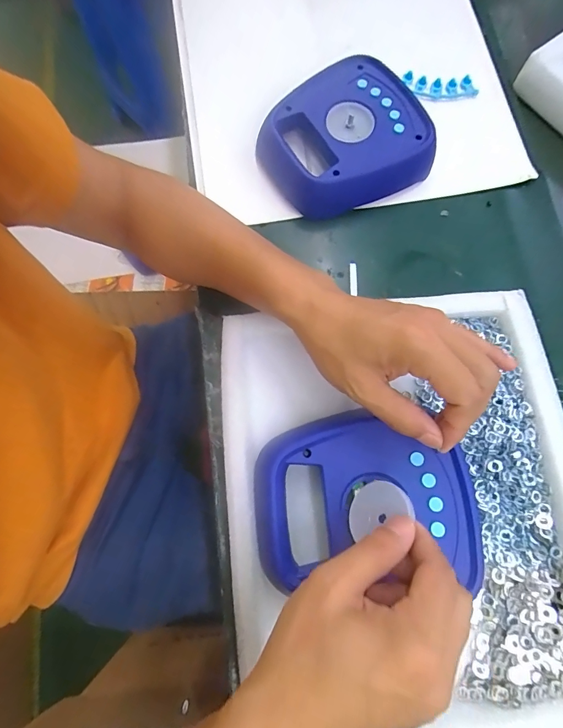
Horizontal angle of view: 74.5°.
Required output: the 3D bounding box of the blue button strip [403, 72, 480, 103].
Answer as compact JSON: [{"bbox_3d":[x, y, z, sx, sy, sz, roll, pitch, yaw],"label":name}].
[{"bbox_3d":[0.199,-0.349,0.469,0.092,0.027,0.020,3,76,2],"label":"blue button strip"}]

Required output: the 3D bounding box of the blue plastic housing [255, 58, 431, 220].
[{"bbox_3d":[0.064,-0.257,0.427,0.184,0.051,0.164,-22,77,-4],"label":"blue plastic housing"}]

